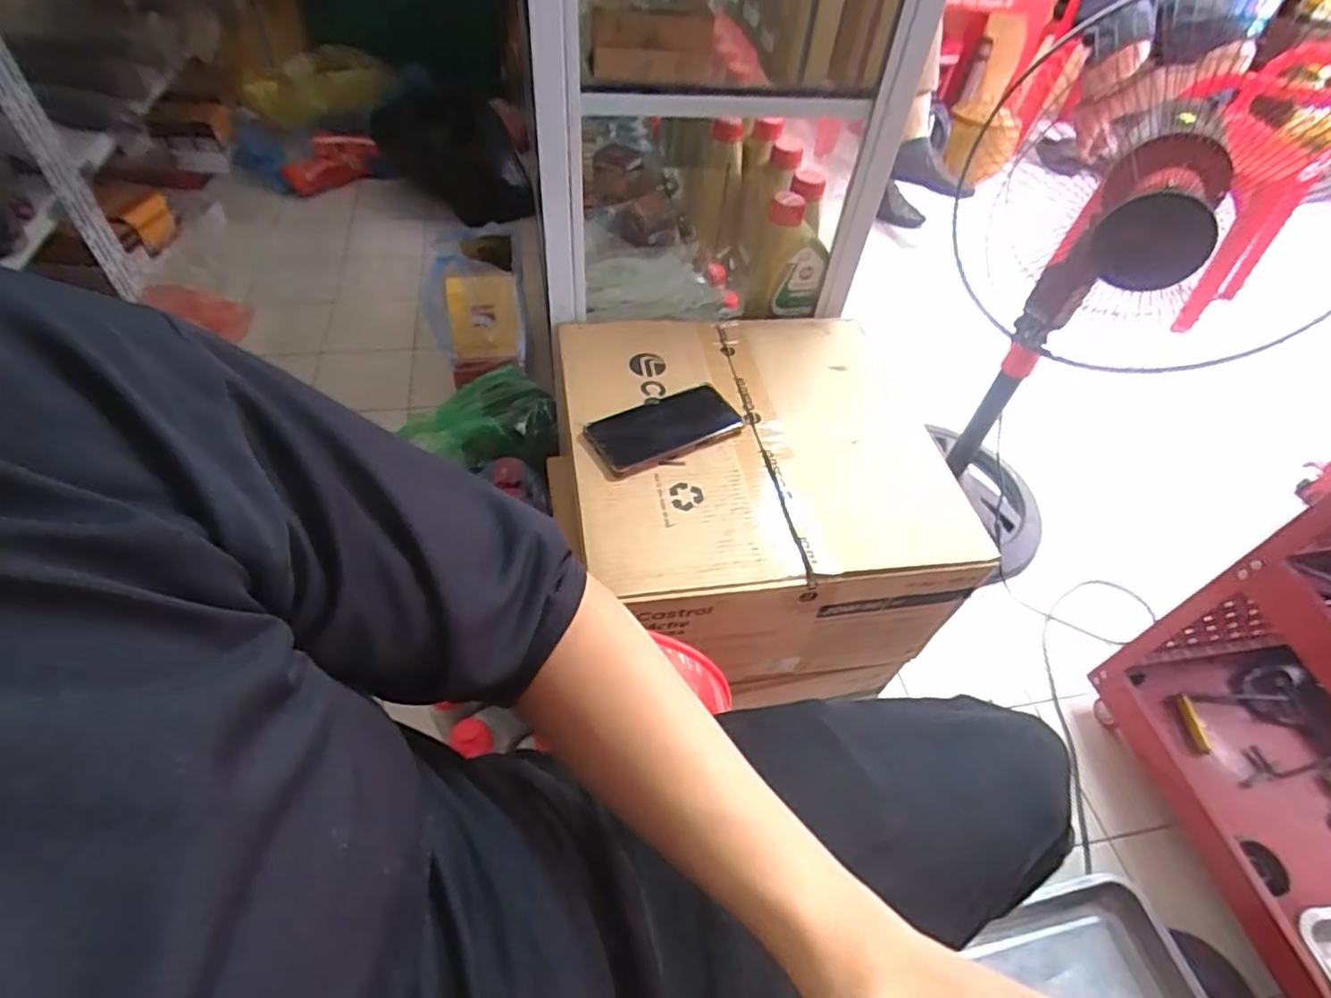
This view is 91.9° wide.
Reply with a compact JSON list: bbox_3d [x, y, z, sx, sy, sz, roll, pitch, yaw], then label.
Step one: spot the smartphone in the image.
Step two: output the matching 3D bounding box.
[{"bbox_3d":[0.000,-0.076,0.695,0.159,0.012,0.083,-22,56,-22],"label":"smartphone"}]

